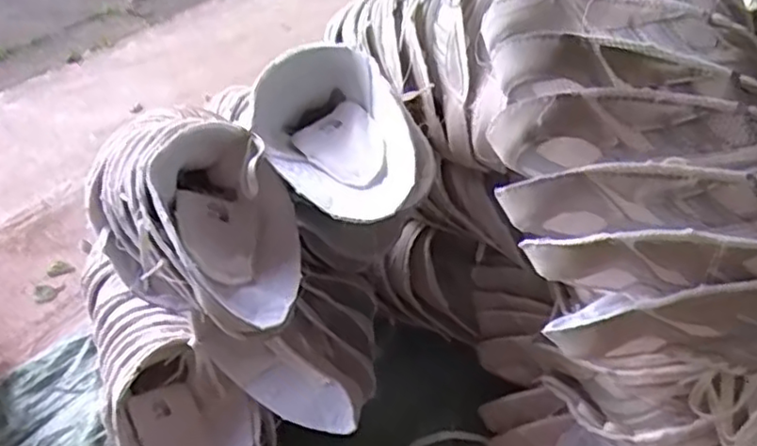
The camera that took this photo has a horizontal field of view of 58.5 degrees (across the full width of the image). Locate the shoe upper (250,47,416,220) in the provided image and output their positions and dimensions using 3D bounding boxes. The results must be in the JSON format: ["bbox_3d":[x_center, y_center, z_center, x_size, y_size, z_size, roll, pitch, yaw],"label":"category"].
[{"bbox_3d":[-0.050,-0.097,0.688,0.136,0.081,0.204,-15,39,-11],"label":"shoe upper"}]

